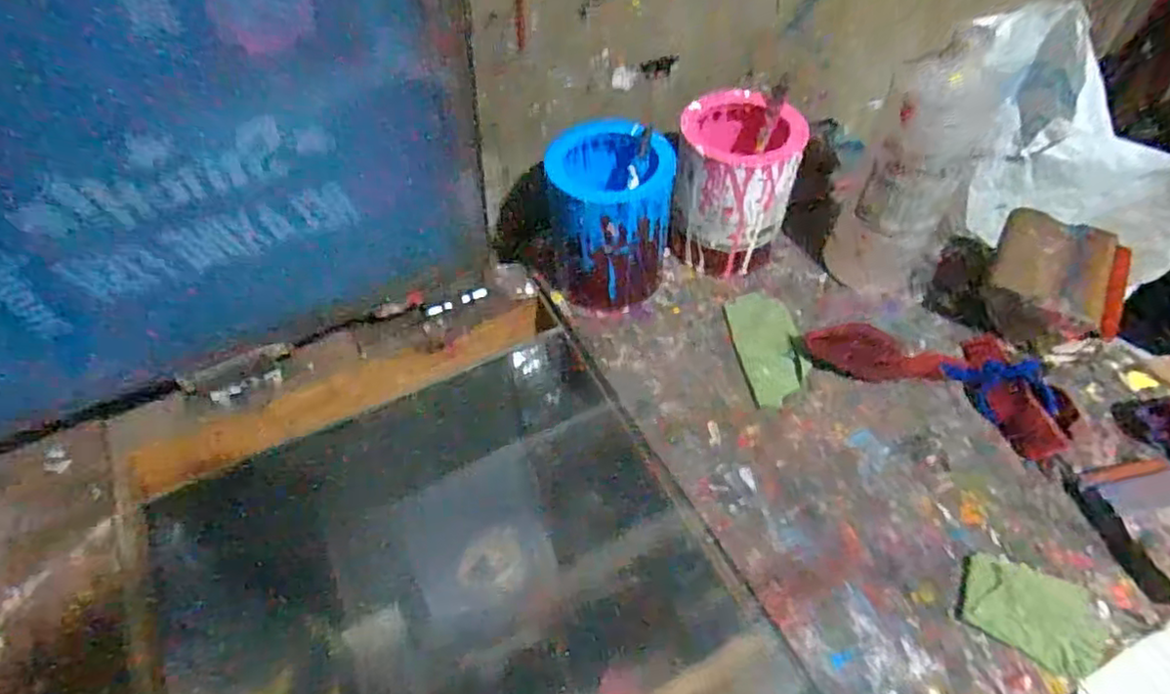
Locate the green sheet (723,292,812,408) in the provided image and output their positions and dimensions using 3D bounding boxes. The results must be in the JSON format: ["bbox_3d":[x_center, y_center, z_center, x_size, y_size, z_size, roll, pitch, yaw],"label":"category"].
[{"bbox_3d":[0.167,-0.001,0.598,0.058,0.007,0.120,-6,51,-3],"label":"green sheet"}]

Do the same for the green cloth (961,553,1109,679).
[{"bbox_3d":[0.309,0.181,0.455,0.087,0.005,0.064,23,55,19],"label":"green cloth"}]

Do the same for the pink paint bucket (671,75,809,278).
[{"bbox_3d":[0.139,-0.152,0.635,0.100,0.140,0.107,-1,51,1],"label":"pink paint bucket"}]

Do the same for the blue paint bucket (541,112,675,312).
[{"bbox_3d":[0.024,-0.115,0.612,0.103,0.140,0.109,3,51,4],"label":"blue paint bucket"}]

